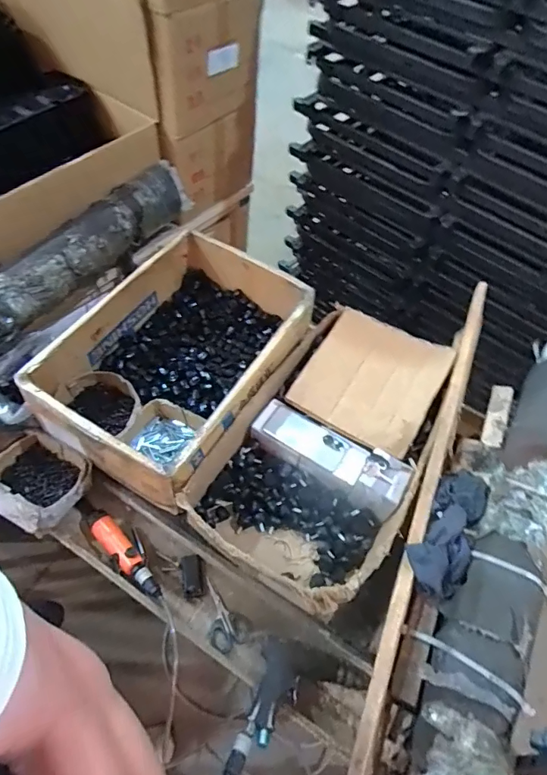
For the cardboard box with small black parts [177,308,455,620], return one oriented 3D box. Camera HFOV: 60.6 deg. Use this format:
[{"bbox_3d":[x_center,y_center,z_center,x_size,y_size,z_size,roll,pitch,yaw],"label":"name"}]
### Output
[{"bbox_3d":[0.105,0.110,0.899,0.339,0.156,0.553,30,57,17],"label":"cardboard box with small black parts"}]

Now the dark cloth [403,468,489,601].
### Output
[{"bbox_3d":[0.277,0.212,0.735,0.088,0.047,0.226,26,56,14],"label":"dark cloth"}]

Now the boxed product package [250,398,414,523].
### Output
[{"bbox_3d":[0.106,0.128,0.898,0.303,0.083,0.094,30,57,16],"label":"boxed product package"}]

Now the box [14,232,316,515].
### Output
[{"bbox_3d":[-0.180,-0.064,0.970,0.358,0.163,0.525,28,57,15],"label":"box"}]

